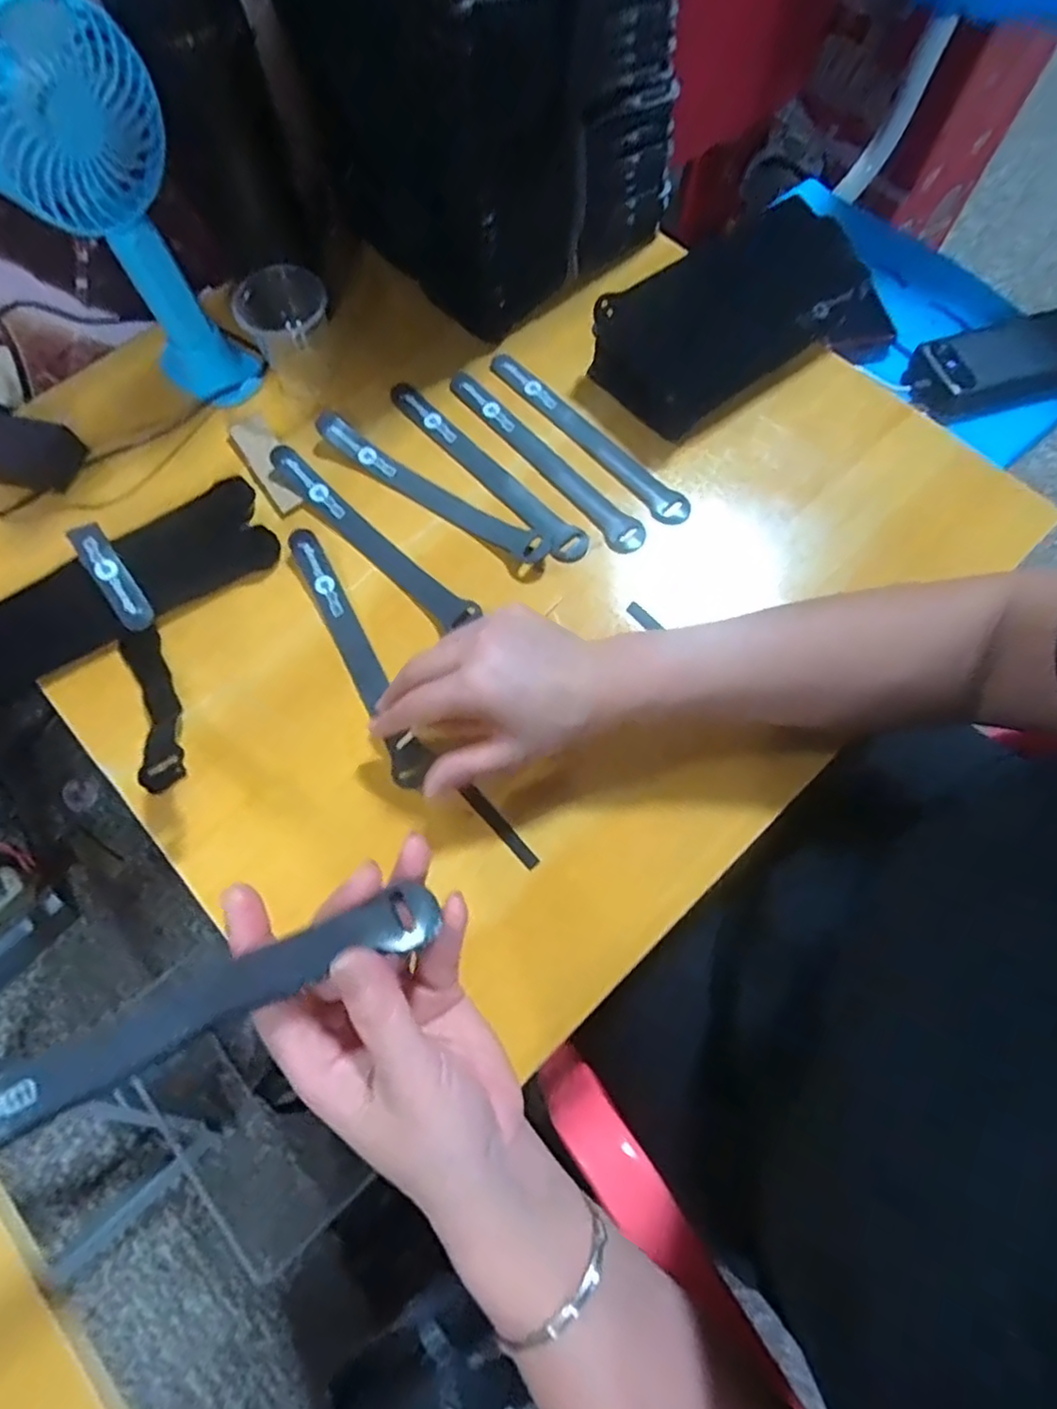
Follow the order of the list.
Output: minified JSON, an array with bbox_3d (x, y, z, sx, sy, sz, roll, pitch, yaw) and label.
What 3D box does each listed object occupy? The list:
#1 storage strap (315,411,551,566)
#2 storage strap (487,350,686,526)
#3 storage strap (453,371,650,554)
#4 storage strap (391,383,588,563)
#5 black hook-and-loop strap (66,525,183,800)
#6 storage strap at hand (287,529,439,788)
[{"bbox_3d":[-0.070,-0.152,0.458,0.195,0.010,0.023,34,75,11],"label":"storage strap"},{"bbox_3d":[0.040,-0.196,0.477,0.023,0.005,0.193,-42,75,-9],"label":"storage strap"},{"bbox_3d":[0.009,-0.178,0.469,0.025,0.005,0.195,-40,76,-12],"label":"storage strap"},{"bbox_3d":[-0.035,-0.173,0.464,0.024,0.009,0.206,-40,76,-12],"label":"storage strap"},{"bbox_3d":[-0.243,-0.033,0.396,0.031,0.051,0.201,-28,73,-9],"label":"black hook-and-loop strap"},{"bbox_3d":[-0.112,-0.034,0.429,0.024,0.016,0.197,-27,71,-9],"label":"storage strap at hand"}]

